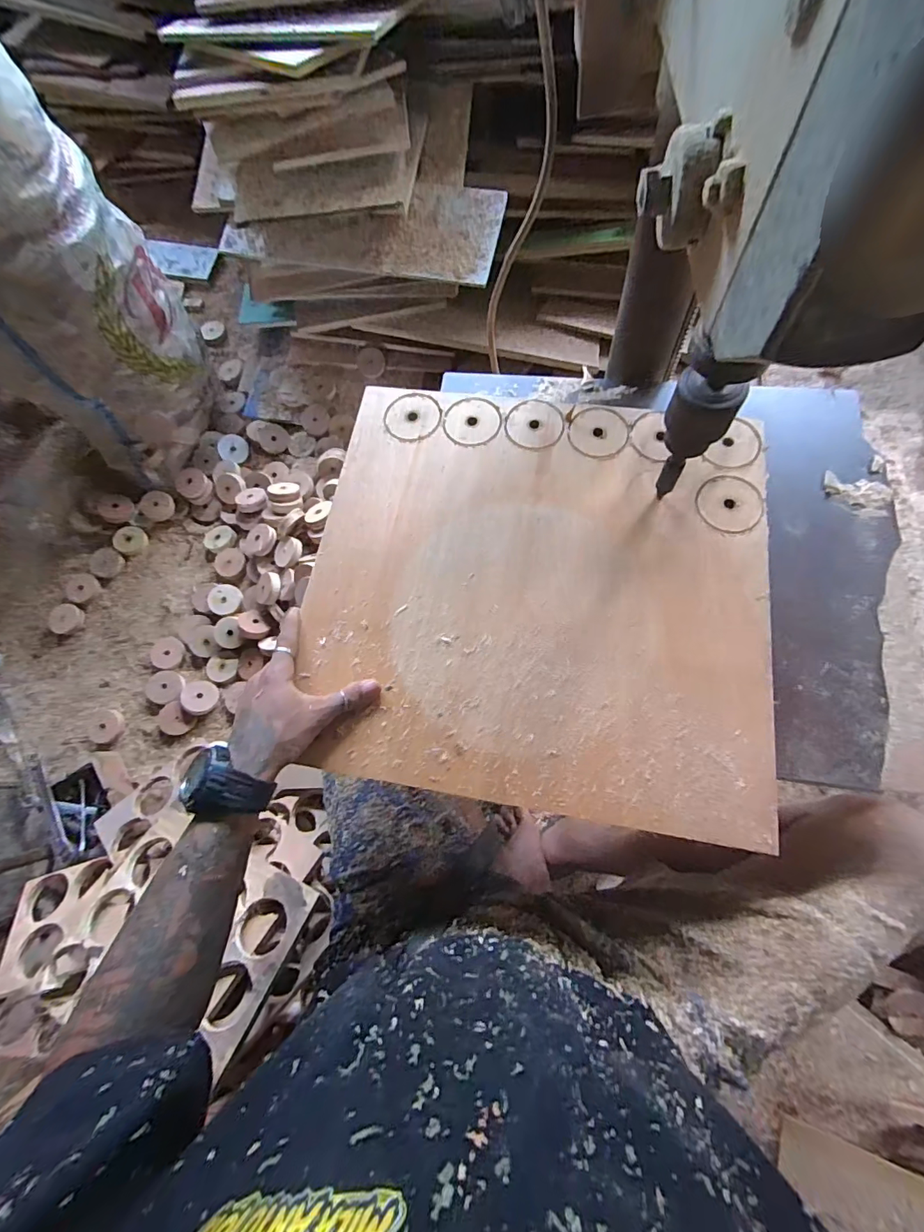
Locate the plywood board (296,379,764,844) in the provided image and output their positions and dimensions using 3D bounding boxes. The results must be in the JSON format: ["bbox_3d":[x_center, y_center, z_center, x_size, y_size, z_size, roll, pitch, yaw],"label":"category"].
[{"bbox_3d":[0.072,-0.039,0.475,0.437,0.017,0.422,9,71,5],"label":"plywood board"}]

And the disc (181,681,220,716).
[{"bbox_3d":[-0.501,0.157,0.906,0.064,0.009,0.063,4,70,-11],"label":"disc"}]

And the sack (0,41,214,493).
[{"bbox_3d":[-0.707,-0.551,0.805,0.282,0.558,0.305,28,76,12],"label":"sack"}]

